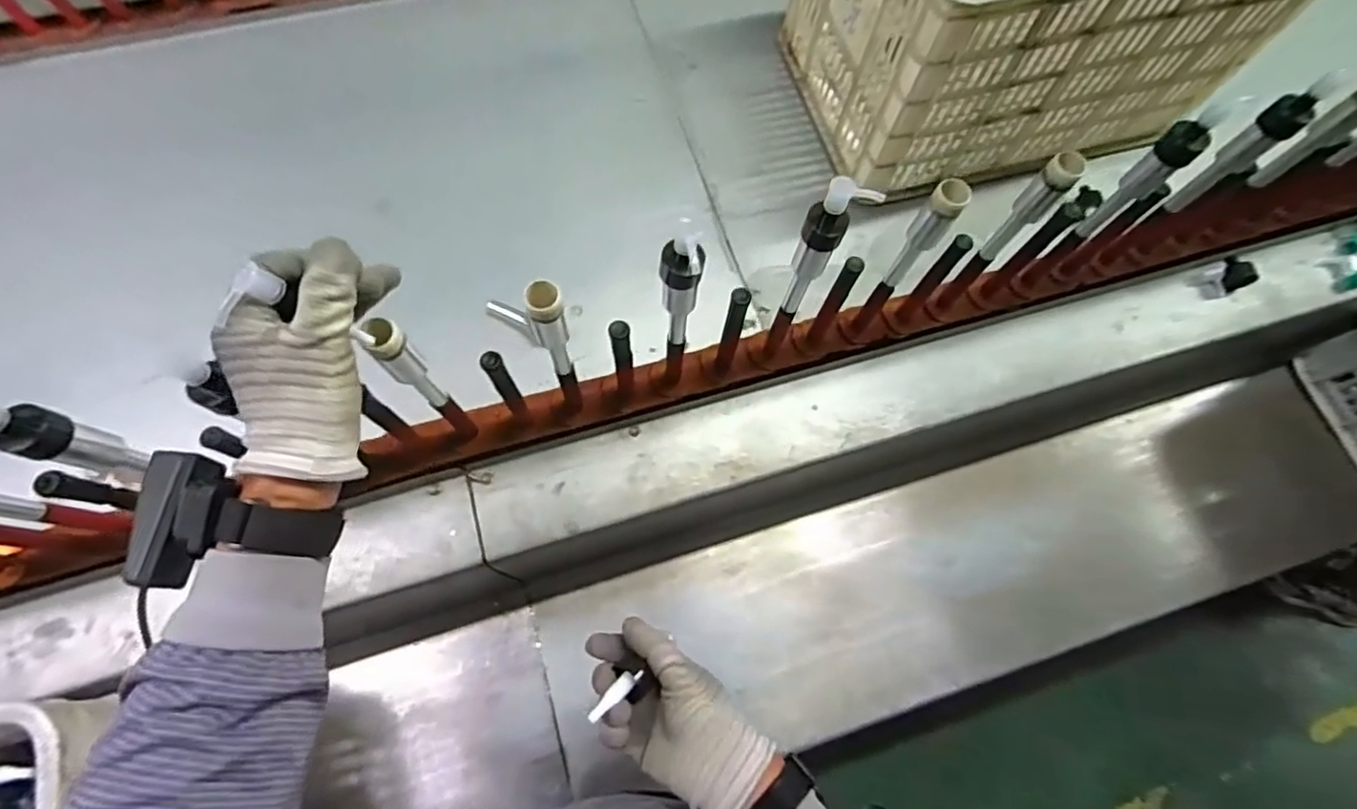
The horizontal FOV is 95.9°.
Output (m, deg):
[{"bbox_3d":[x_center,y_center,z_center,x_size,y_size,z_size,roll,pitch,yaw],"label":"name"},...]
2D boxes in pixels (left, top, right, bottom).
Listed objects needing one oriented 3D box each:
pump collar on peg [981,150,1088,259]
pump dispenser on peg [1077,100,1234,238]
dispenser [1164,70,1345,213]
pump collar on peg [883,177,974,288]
[{"bbox_3d":[0.298,-0.166,0.519,0.025,0.110,0.032,40,73,11],"label":"pump collar on peg"},{"bbox_3d":[0.395,-0.191,0.522,0.024,0.148,0.029,-42,77,-16],"label":"pump dispenser on peg"},{"bbox_3d":[0.500,-0.225,0.540,0.038,0.136,0.029,-36,75,-14],"label":"dispenser"},{"bbox_3d":[0.201,-0.137,0.502,0.025,0.116,0.024,38,73,11],"label":"pump collar on peg"}]

